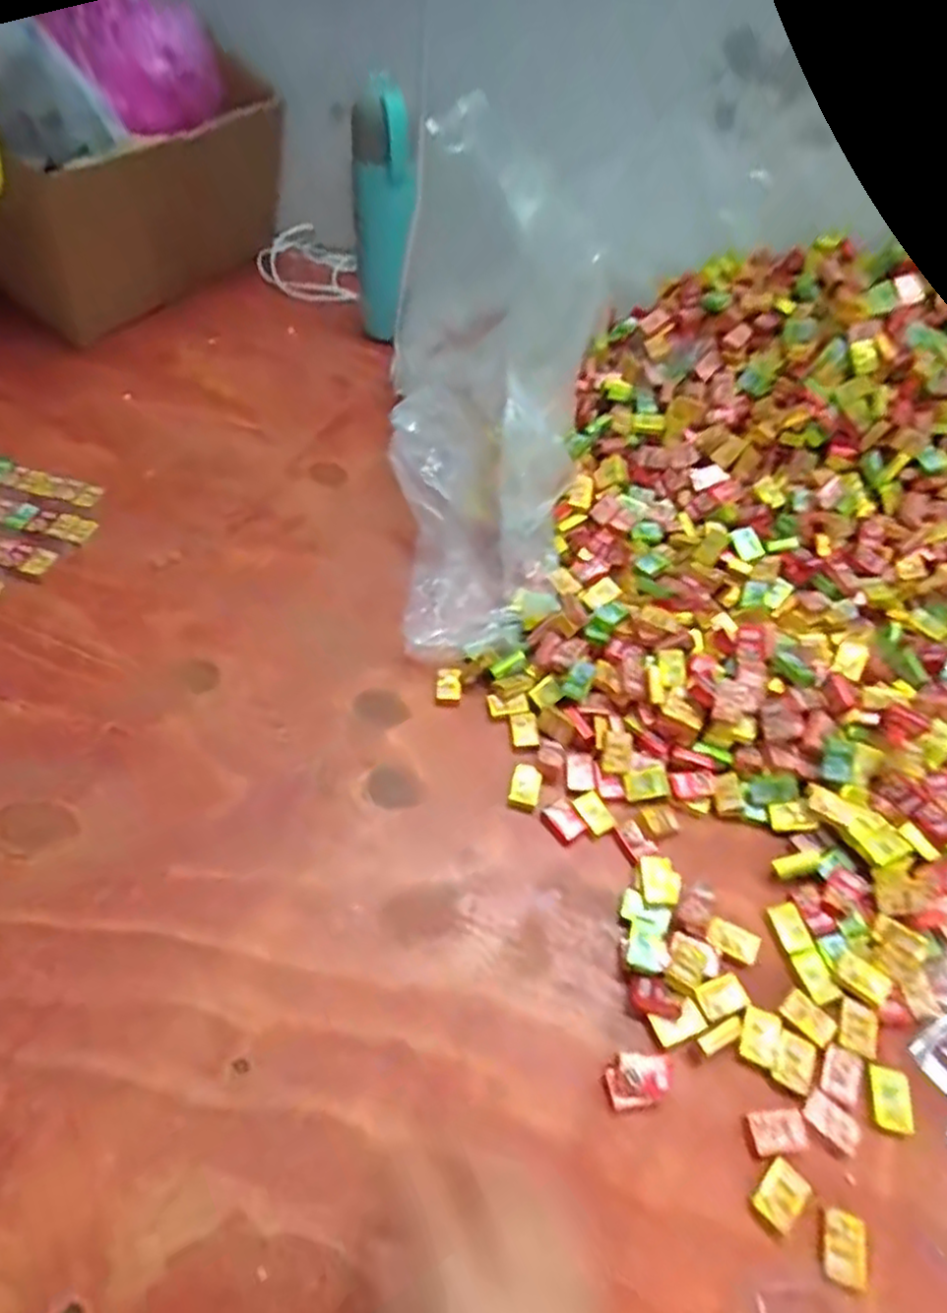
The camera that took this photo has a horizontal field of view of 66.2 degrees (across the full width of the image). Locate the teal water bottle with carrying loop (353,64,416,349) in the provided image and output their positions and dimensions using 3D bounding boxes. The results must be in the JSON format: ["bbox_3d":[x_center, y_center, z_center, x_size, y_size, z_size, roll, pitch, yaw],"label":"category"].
[{"bbox_3d":[-0.086,-0.419,0.705,0.046,0.228,0.050,-15,55,-13],"label":"teal water bottle with carrying loop"}]

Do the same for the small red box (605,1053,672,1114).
[{"bbox_3d":[0.081,0.205,0.353,0.032,0.013,0.022,-9,54,-9],"label":"small red box"}]

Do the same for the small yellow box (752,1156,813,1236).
[{"bbox_3d":[0.139,0.243,0.327,0.025,0.004,0.019,-38,63,-26],"label":"small yellow box"}]

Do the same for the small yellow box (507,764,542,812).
[{"bbox_3d":[0.032,0.081,0.448,0.018,0.007,0.028,12,53,7],"label":"small yellow box"}]

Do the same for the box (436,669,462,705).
[{"bbox_3d":[-0.017,0.020,0.492,0.016,0.006,0.025,1,53,-1],"label":"box"}]

